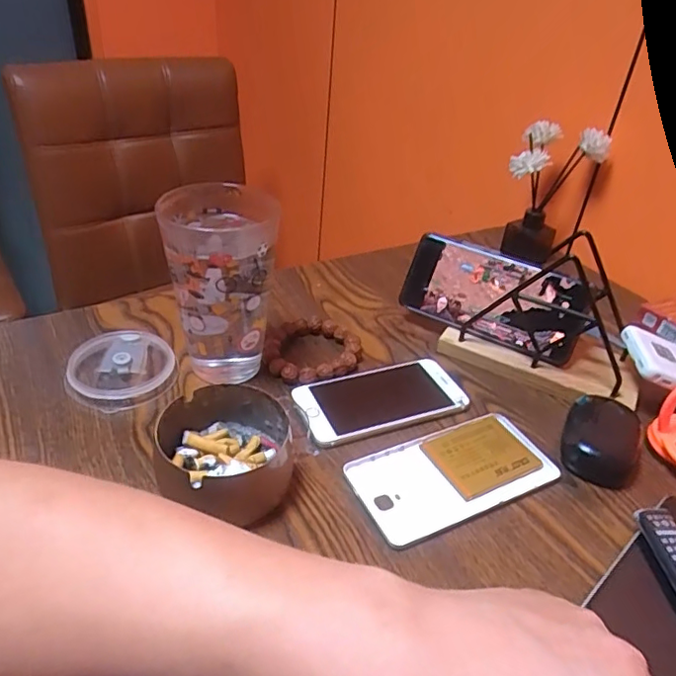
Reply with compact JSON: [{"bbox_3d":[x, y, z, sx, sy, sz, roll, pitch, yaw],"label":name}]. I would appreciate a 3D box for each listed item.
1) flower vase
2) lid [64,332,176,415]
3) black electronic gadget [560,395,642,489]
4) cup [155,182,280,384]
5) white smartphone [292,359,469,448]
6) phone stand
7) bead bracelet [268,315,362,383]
[{"bbox_3d":[0.248,-0.169,0.668,0.091,0.152,0.059,23,39,24],"label":"flower vase"},{"bbox_3d":[-0.175,0.024,0.458,0.081,0.017,0.080,4,35,-3],"label":"lid"},{"bbox_3d":[0.202,0.076,0.434,0.052,0.022,0.083,20,37,19],"label":"black electronic gadget"},{"bbox_3d":[-0.090,-0.037,0.443,0.084,0.142,0.077,4,35,-3],"label":"cup"},{"bbox_3d":[0.034,0.047,0.457,0.131,0.009,0.069,-9,38,-21],"label":"white smartphone"},{"bbox_3d":[0.190,-0.024,0.491,0.162,0.116,0.075,23,38,23],"label":"phone stand"},{"bbox_3d":[-0.020,0.011,0.497,0.078,0.017,0.086,3,35,-4],"label":"bead bracelet"}]

